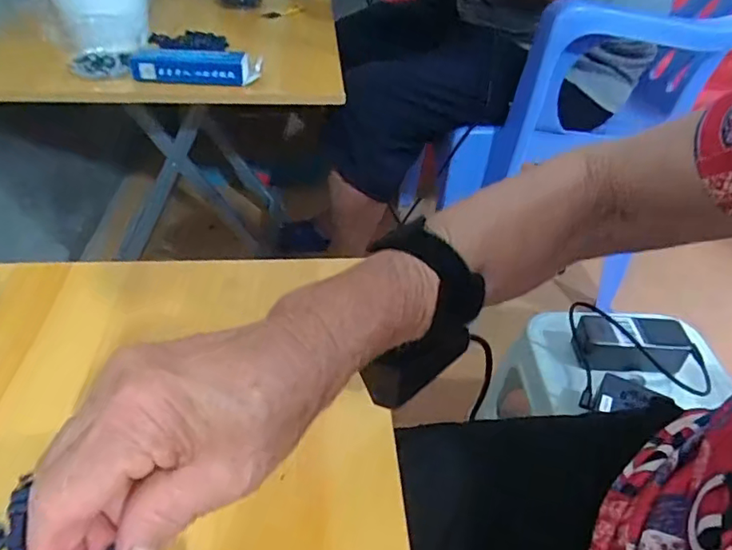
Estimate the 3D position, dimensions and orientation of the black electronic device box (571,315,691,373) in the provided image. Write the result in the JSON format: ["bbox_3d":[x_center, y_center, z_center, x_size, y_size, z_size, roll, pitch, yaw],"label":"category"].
[{"bbox_3d":[0.330,0.086,0.692,0.130,0.051,0.058,5,38,2],"label":"black electronic device box"}]

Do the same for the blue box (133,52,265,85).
[{"bbox_3d":[-0.229,-0.280,0.737,0.172,0.038,0.027,1,38,-3],"label":"blue box"}]

